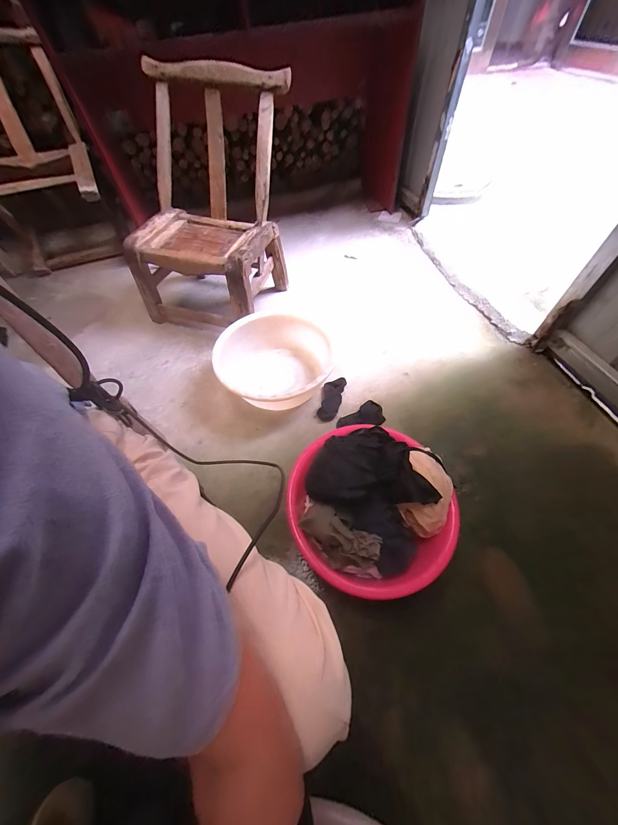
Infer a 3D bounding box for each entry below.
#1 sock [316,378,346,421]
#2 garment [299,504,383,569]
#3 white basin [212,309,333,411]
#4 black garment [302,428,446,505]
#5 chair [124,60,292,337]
[{"bbox_3d":[0.070,-0.046,0.894,0.062,0.028,0.165,12,59,9],"label":"sock"},{"bbox_3d":[0.057,0.247,0.568,0.153,0.070,0.079,26,61,19],"label":"garment"},{"bbox_3d":[-0.110,-0.144,0.896,0.308,0.143,0.328,0,58,1],"label":"white basin"},{"bbox_3d":[0.122,0.090,0.586,0.238,0.093,0.171,-1,56,2],"label":"black garment"},{"bbox_3d":[-0.352,-0.699,0.987,0.508,0.560,0.582,15,58,12],"label":"chair"}]

